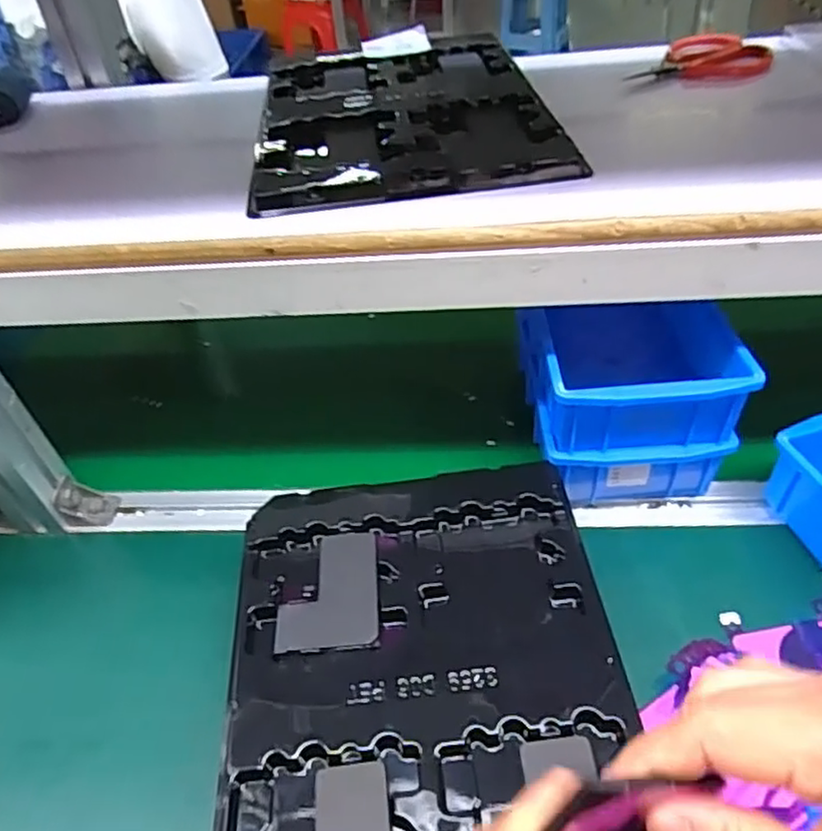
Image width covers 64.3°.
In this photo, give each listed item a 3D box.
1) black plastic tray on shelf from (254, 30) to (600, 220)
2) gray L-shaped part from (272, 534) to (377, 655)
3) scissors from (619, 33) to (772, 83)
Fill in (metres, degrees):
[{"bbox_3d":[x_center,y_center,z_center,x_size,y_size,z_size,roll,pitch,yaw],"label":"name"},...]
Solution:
[{"bbox_3d":[-0.009,-0.236,0.499,0.207,0.012,0.287,-7,45,-1],"label":"black plastic tray on shelf"},{"bbox_3d":[-0.050,0.106,0.404,0.060,0.004,0.078,-5,43,1],"label":"gray L-shaped part"},{"bbox_3d":[0.227,-0.291,0.537,0.115,0.017,0.068,-13,44,-7],"label":"scissors"}]

